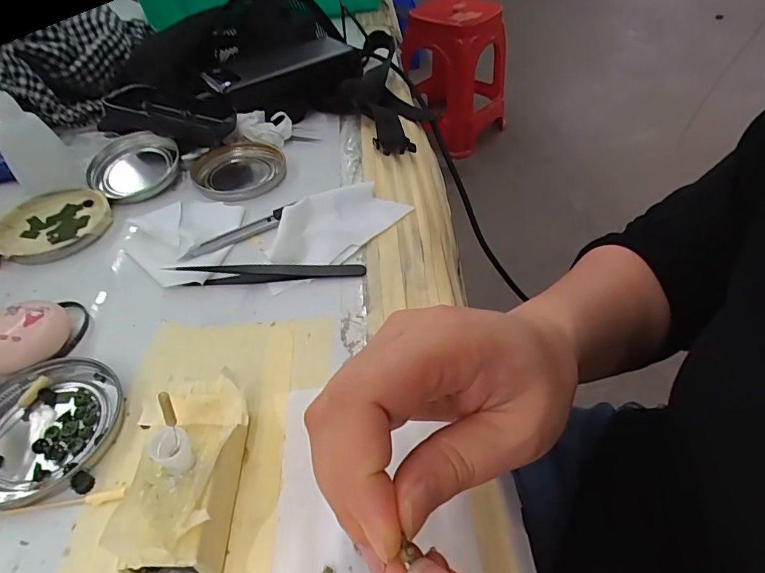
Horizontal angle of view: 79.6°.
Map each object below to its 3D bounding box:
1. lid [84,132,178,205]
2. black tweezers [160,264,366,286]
[{"bbox_3d":[-0.217,-0.106,0.394,0.073,0.022,0.073,-1,47,1],"label":"lid"},{"bbox_3d":[-0.075,-0.012,0.307,0.124,0.014,0.014,-6,47,-3],"label":"black tweezers"}]

